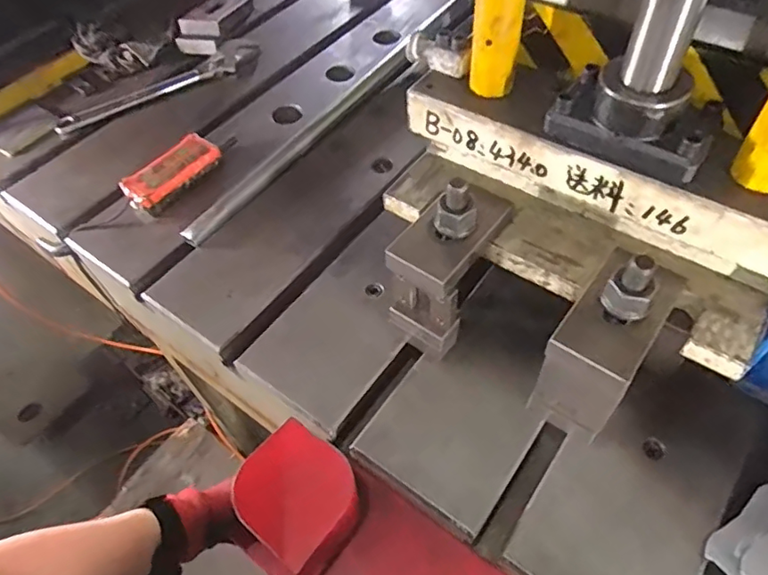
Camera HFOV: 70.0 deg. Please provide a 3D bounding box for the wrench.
[{"bbox_3d":[-0.474,-0.392,1.098,0.358,0.017,0.062,-27,56,-14],"label":"wrench"}]

